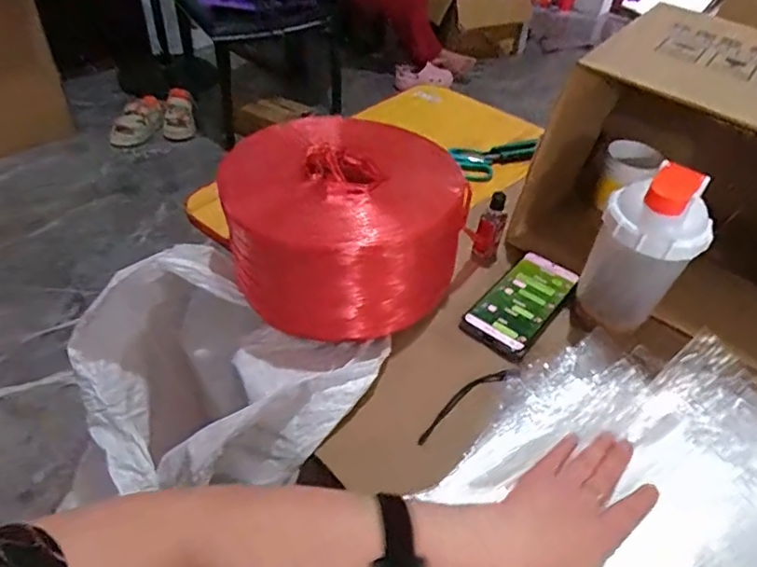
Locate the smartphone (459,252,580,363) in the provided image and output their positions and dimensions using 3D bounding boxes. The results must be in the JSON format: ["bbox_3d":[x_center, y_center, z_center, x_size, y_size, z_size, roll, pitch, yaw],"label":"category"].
[{"bbox_3d":[0.171,0.018,0.639,0.075,0.010,0.166,32,50,25],"label":"smartphone"}]

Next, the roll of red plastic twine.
[{"bbox_3d":[-0.043,-0.067,0.622,0.234,0.138,0.240,3,44,-3],"label":"roll of red plastic twine"}]

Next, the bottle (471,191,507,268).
[{"bbox_3d":[0.135,-0.064,0.666,0.030,0.087,0.031,13,45,8],"label":"bottle"}]

